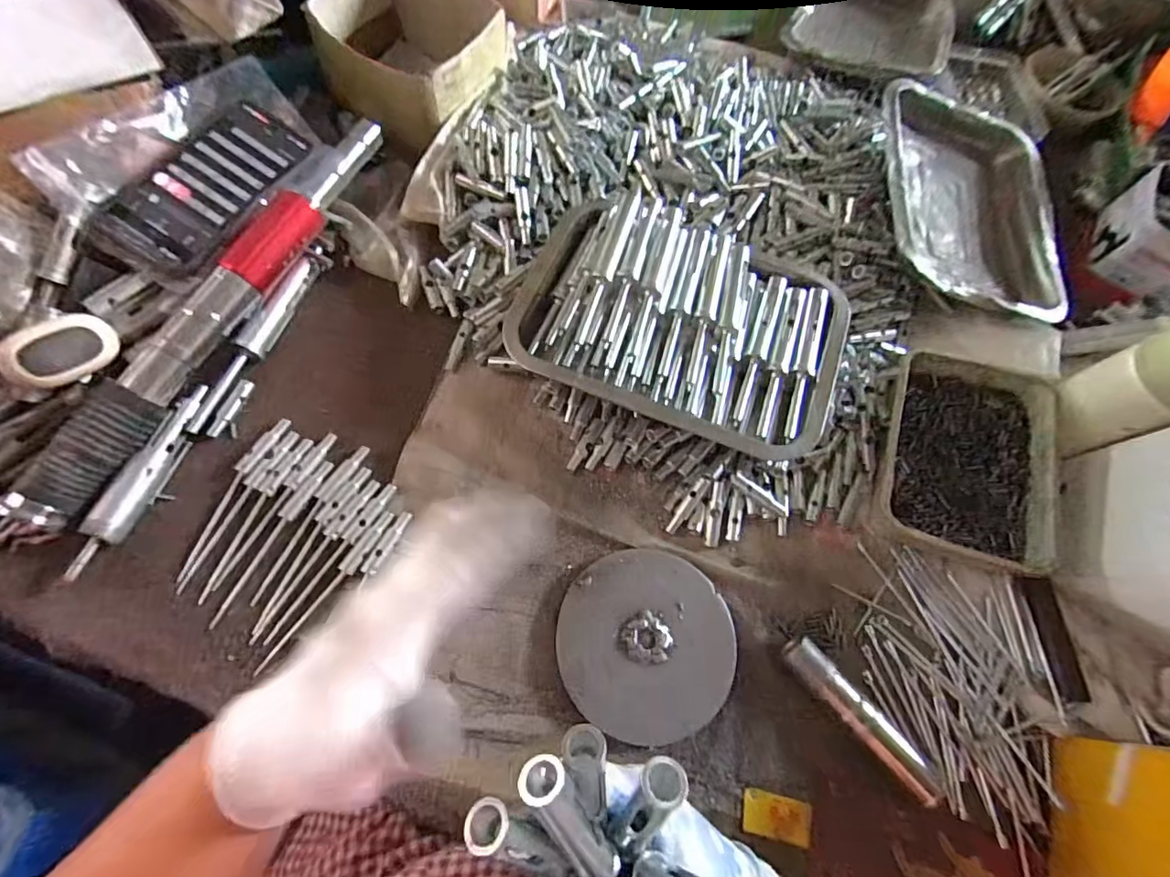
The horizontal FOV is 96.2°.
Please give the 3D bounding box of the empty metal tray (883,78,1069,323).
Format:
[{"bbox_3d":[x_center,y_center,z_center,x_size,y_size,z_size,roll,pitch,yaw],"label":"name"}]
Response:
[{"bbox_3d":[0.376,-0.238,0.519,0.171,0.053,0.258,9,69,1],"label":"empty metal tray"}]

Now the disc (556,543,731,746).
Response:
[{"bbox_3d":[0.045,0.145,0.375,0.123,0.009,0.124,3,69,-1],"label":"disc"}]

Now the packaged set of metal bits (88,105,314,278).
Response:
[{"bbox_3d":[-0.303,-0.206,0.427,0.083,0.014,0.158,36,72,0],"label":"packaged set of metal bits"}]

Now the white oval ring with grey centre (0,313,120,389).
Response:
[{"bbox_3d":[-0.368,-0.062,0.370,0.015,0.043,0.065,6,45,38],"label":"white oval ring with grey centre"}]

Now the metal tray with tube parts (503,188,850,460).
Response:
[{"bbox_3d":[0.081,-0.098,0.436,0.266,0.072,0.180,22,68,4],"label":"metal tray with tube parts"}]

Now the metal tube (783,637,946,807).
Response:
[{"bbox_3d":[0.189,0.192,0.366,0.020,0.026,0.121,-38,76,-15],"label":"metal tube"}]

